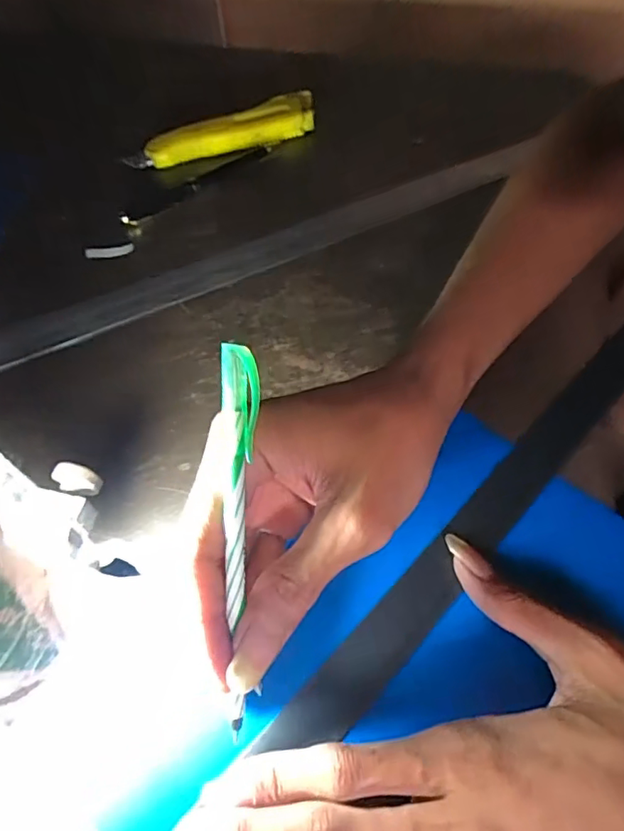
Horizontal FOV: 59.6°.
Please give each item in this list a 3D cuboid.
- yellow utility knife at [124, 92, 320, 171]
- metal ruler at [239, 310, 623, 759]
[{"bbox_3d":[-0.070,-0.223,0.429,0.151,0.021,0.032,-19,58,-9],"label":"yellow utility knife"},{"bbox_3d":[0.086,0.041,0.256,0.029,0.004,0.516,38,66,25],"label":"metal ruler"}]

